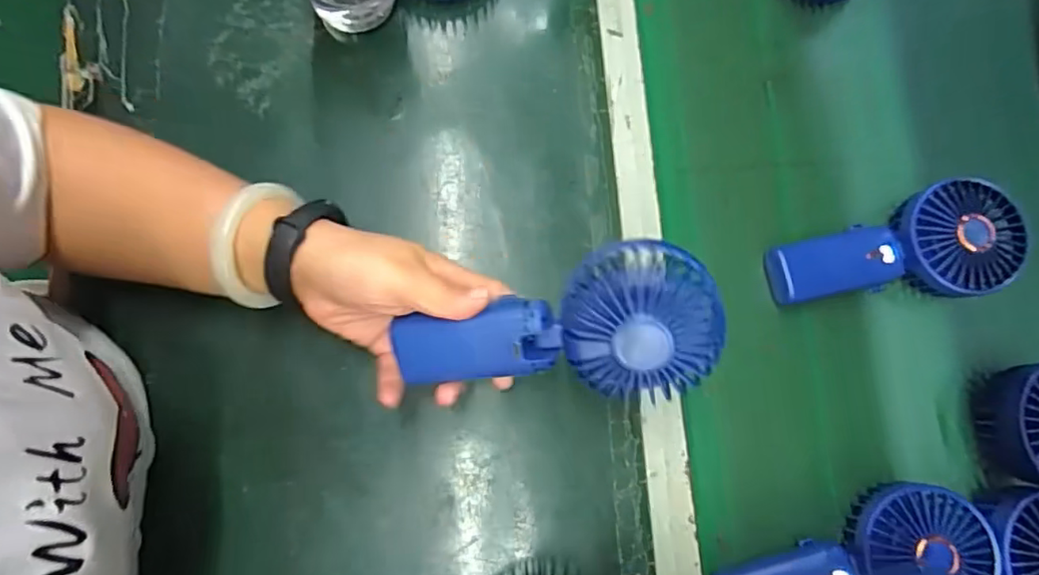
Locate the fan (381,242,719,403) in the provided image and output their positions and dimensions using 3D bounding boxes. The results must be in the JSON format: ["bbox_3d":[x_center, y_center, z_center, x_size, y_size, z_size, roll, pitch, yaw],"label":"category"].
[{"bbox_3d":[0.018,0.025,0.319,0.176,0.034,0.077,-9,79,12],"label":"fan"}]

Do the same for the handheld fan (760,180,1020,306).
[{"bbox_3d":[0.285,-0.026,0.431,0.186,0.034,0.081,-13,81,-7],"label":"handheld fan"}]

